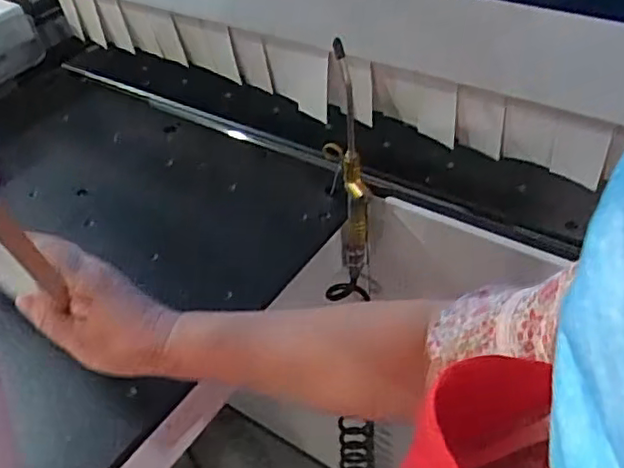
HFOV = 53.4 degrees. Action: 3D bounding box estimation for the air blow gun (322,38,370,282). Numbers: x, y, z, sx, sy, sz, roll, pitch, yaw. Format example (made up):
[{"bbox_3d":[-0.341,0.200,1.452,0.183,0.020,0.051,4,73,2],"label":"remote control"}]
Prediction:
[{"bbox_3d":[0.037,-0.060,0.650,0.039,0.273,0.053,-4,43,2],"label":"air blow gun"}]

